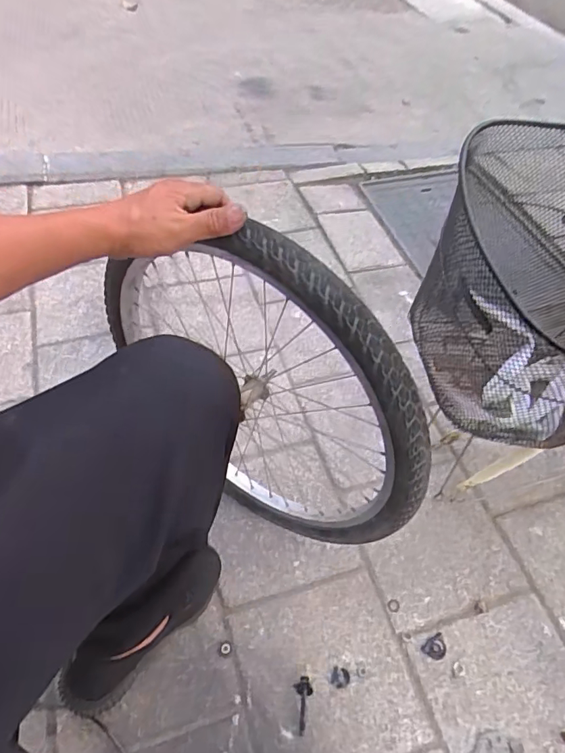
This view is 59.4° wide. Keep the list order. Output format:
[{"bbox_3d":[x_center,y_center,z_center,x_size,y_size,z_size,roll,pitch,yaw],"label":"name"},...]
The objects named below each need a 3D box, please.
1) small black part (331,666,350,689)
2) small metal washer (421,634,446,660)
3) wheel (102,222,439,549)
[{"bbox_3d":[0.086,0.446,0.733,0.028,0.004,0.026,1,51,-2],"label":"small black part"},{"bbox_3d":[0.237,0.417,0.762,0.039,0.004,0.031,-34,60,-27],"label":"small metal washer"},{"bbox_3d":[-0.046,0.035,0.668,0.491,0.507,0.057,29,55,19],"label":"wheel"}]

